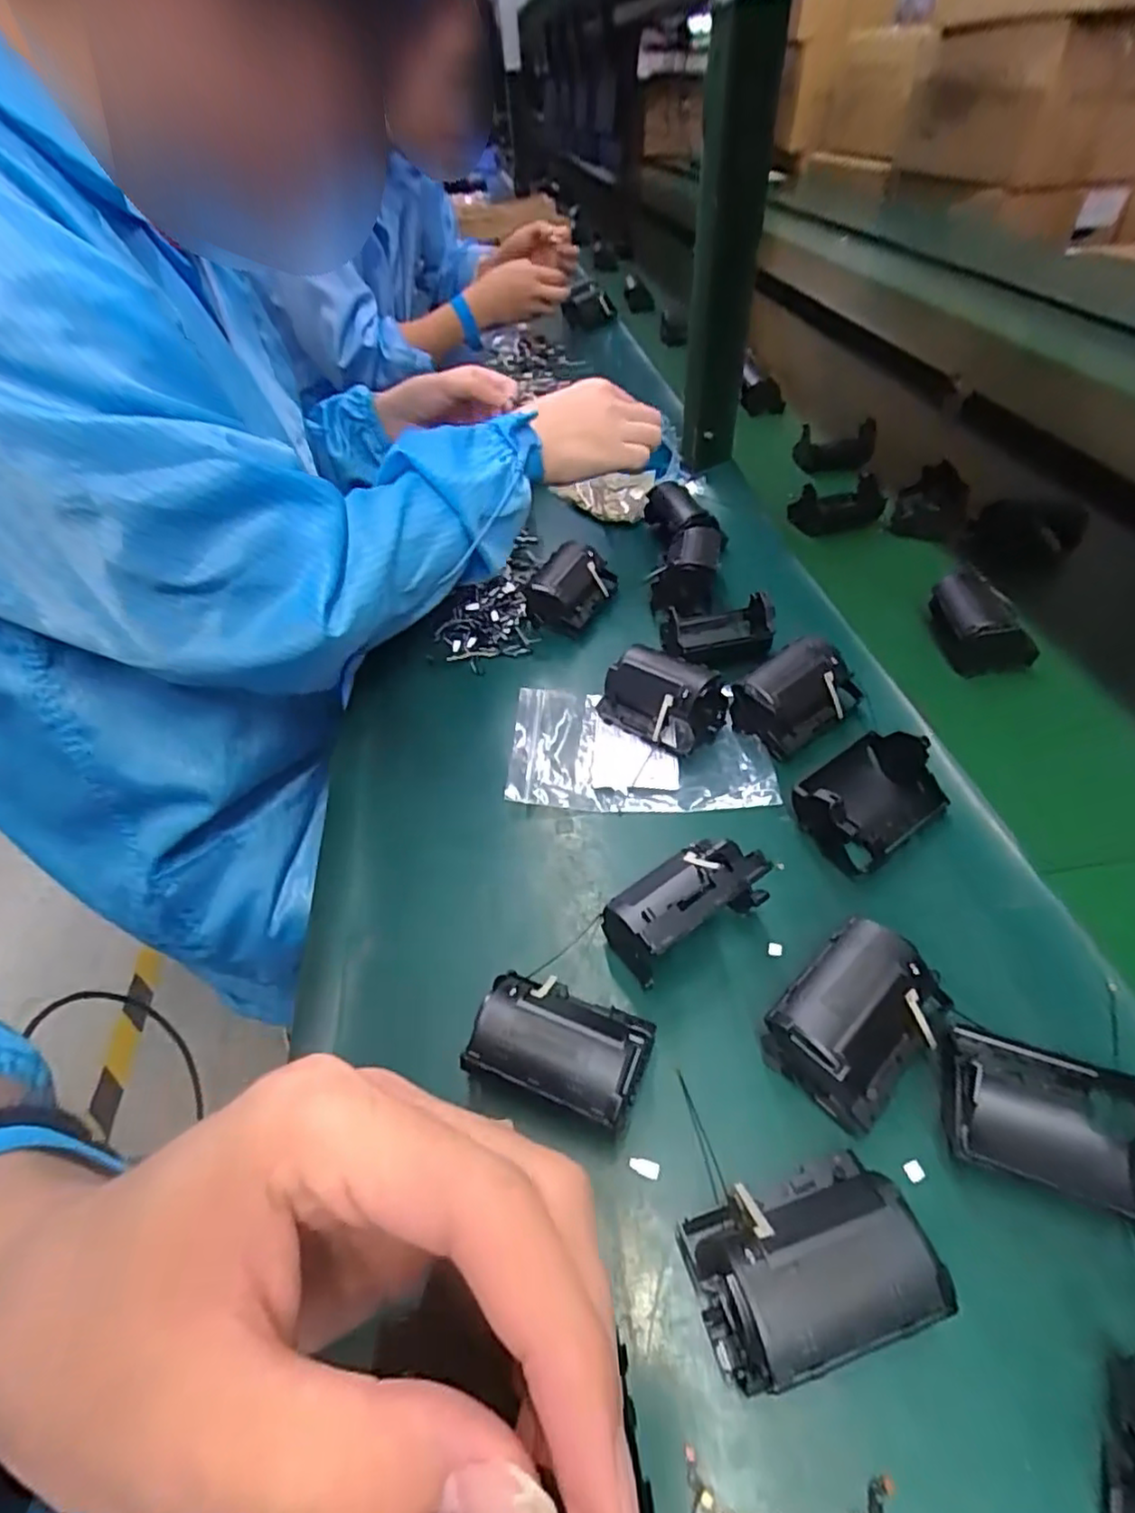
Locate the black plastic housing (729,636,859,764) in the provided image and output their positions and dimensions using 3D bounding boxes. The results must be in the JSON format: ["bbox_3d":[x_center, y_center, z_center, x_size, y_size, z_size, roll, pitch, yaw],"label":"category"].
[{"bbox_3d":[0.139,-0.036,0.398,0.069,0.044,0.043,-26,51,-20],"label":"black plastic housing"}]

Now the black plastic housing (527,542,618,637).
[{"bbox_3d":[0.005,-0.128,0.500,0.047,0.042,0.075,28,54,26],"label":"black plastic housing"}]

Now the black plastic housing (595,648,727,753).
[{"bbox_3d":[0.061,-0.037,0.410,0.066,0.042,0.051,34,57,30],"label":"black plastic housing"}]

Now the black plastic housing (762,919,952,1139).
[{"bbox_3d":[0.115,0.107,0.265,0.063,0.043,0.049,-36,55,-28],"label":"black plastic housing"}]

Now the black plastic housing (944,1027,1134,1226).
[{"bbox_3d":[0.178,0.130,0.238,0.073,0.042,0.056,17,50,18],"label":"black plastic housing"}]

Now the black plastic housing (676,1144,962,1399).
[{"bbox_3d":[0.076,0.166,0.214,0.070,0.039,0.047,-12,47,-9],"label":"black plastic housing"}]

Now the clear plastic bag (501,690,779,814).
[{"bbox_3d":[0.043,-0.006,0.404,0.152,0.014,0.094,2,47,5],"label":"clear plastic bag"}]

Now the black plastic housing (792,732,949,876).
[{"bbox_3d":[0.158,0.021,0.342,0.079,0.037,0.057,-29,76,-16],"label":"black plastic housing"}]

